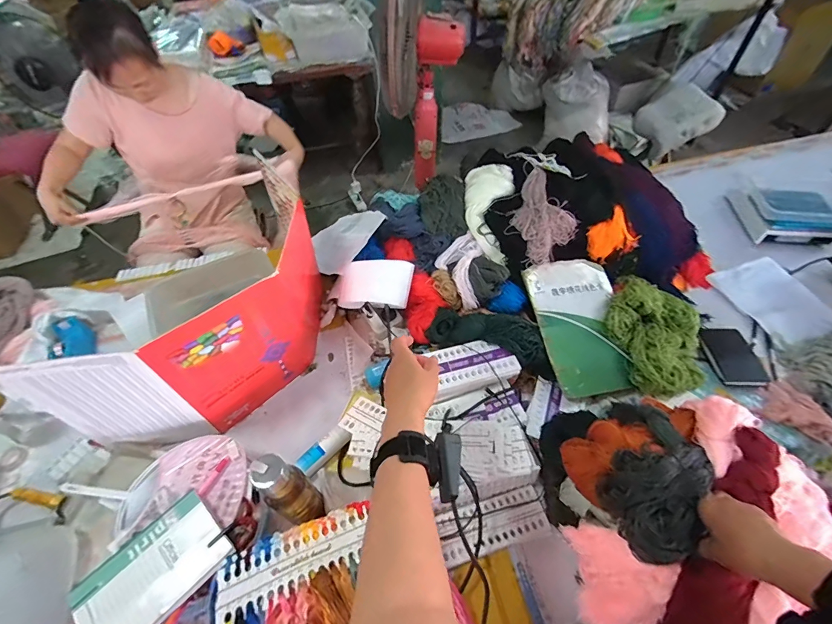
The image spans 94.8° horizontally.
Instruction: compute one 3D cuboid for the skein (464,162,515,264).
[{"bbox_3d":[0.180,-0.253,0.962,0.116,0.074,0.291,4,72,3],"label":"skein"}]

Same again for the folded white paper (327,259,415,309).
[{"bbox_3d":[-0.104,-0.064,0.890,0.187,0.048,0.114,6,77,3],"label":"folded white paper"}]

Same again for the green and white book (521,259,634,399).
[{"bbox_3d":[0.362,0.023,0.834,0.194,0.017,0.305,-6,68,-12],"label":"green and white book"}]

